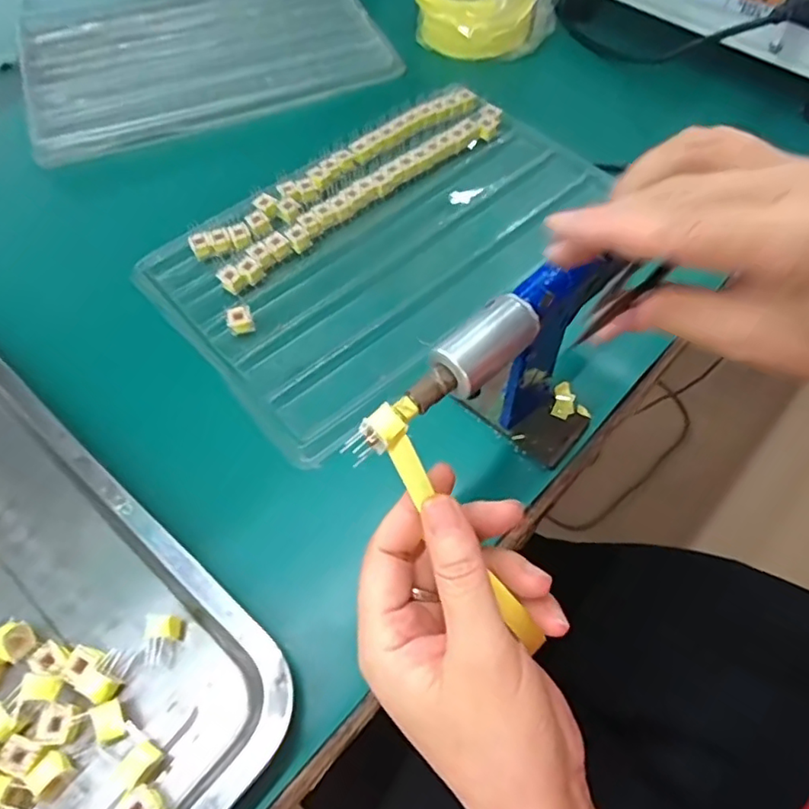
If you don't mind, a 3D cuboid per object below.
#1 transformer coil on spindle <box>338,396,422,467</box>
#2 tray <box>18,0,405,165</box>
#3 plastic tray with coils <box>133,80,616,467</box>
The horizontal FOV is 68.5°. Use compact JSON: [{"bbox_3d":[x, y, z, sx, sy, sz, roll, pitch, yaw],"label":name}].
[{"bbox_3d":[-0.008,0.009,0.223,0.012,0.008,0.034,38,66,21],"label":"transformer coil on spindle"},{"bbox_3d":[-0.190,-0.340,0.562,0.320,0.022,0.226,-17,60,-10],"label":"tray"},{"bbox_3d":[-0.009,-0.124,0.440,0.321,0.035,0.197,-38,65,-20],"label":"plastic tray with coils"}]

